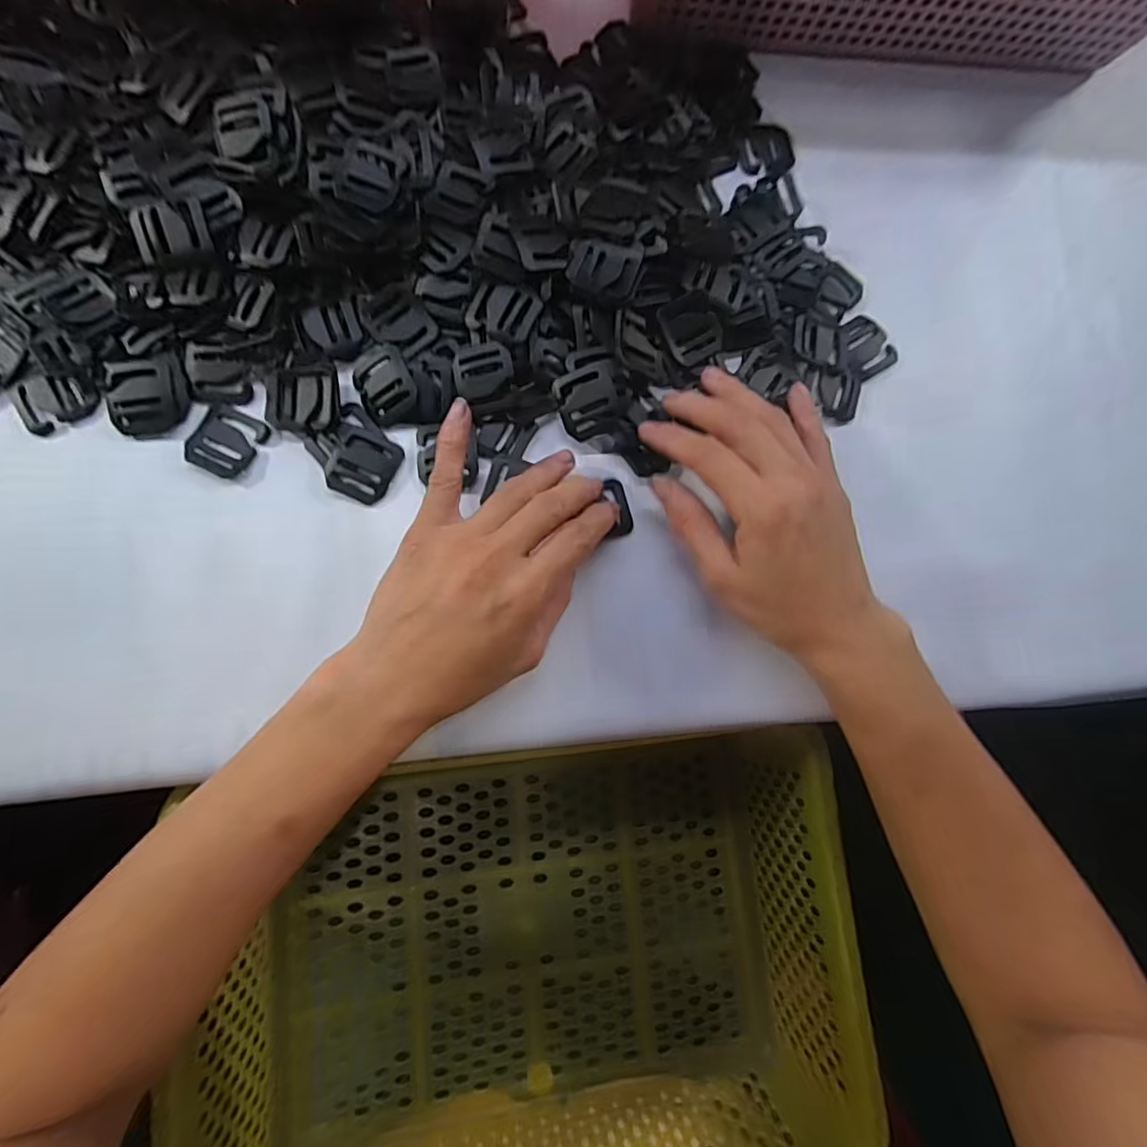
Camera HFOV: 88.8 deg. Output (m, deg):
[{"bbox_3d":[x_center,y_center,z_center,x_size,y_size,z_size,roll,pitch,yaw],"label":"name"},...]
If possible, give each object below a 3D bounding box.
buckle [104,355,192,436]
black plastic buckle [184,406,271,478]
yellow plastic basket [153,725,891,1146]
[{"bbox_3d":[-0.208,-0.087,0.286,0.034,0.009,0.036,-6,83,-6],"label":"buckle"},{"bbox_3d":[-0.172,-0.065,0.289,0.030,0.004,0.033,26,81,-2],"label":"black plastic buckle"},{"bbox_3d":[-0.018,0.227,0.339,0.342,0.095,0.236,-4,83,-6],"label":"yellow plastic basket"}]

